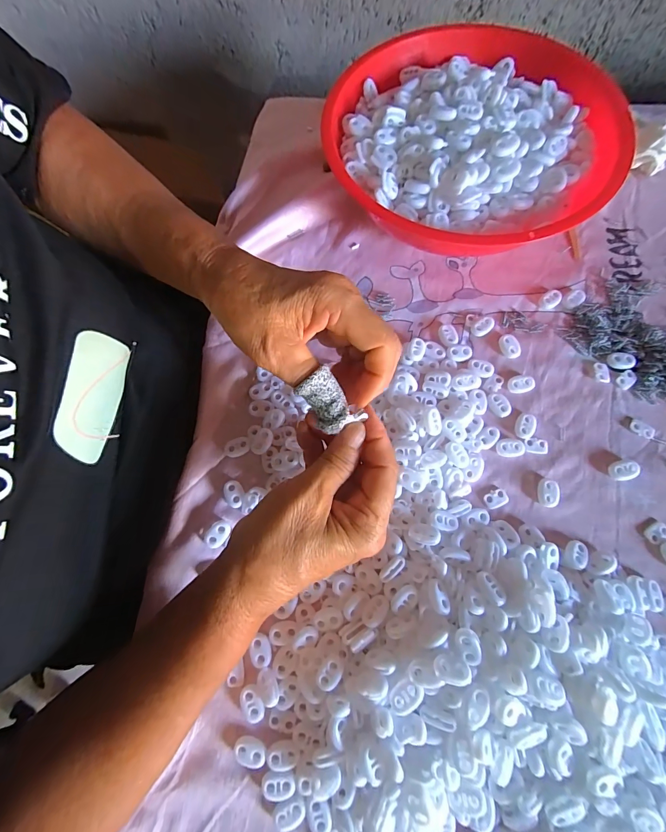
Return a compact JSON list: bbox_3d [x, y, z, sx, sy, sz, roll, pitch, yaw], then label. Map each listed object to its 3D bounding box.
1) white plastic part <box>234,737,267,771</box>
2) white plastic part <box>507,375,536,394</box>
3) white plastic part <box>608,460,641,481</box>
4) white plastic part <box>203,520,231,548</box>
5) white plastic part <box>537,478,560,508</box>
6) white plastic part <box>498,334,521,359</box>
[{"bbox_3d":[-0.057,0.229,0.237,0.022,0.005,0.015,17,75,7],"label":"white plastic part"},{"bbox_3d":[0.164,-0.028,0.306,0.022,0.006,0.015,-16,73,-3],"label":"white plastic part"},{"bbox_3d":[0.234,0.044,0.282,0.021,0.008,0.015,-15,73,-2],"label":"white plastic part"},{"bbox_3d":[-0.090,0.093,0.276,0.016,0.005,0.023,35,78,11],"label":"white plastic part"},{"bbox_3d":[0.171,0.062,0.280,0.014,0.008,0.021,7,74,4],"label":"white plastic part"},{"bbox_3d":[0.159,-0.063,0.314,0.014,0.007,0.022,-16,73,-3],"label":"white plastic part"}]

